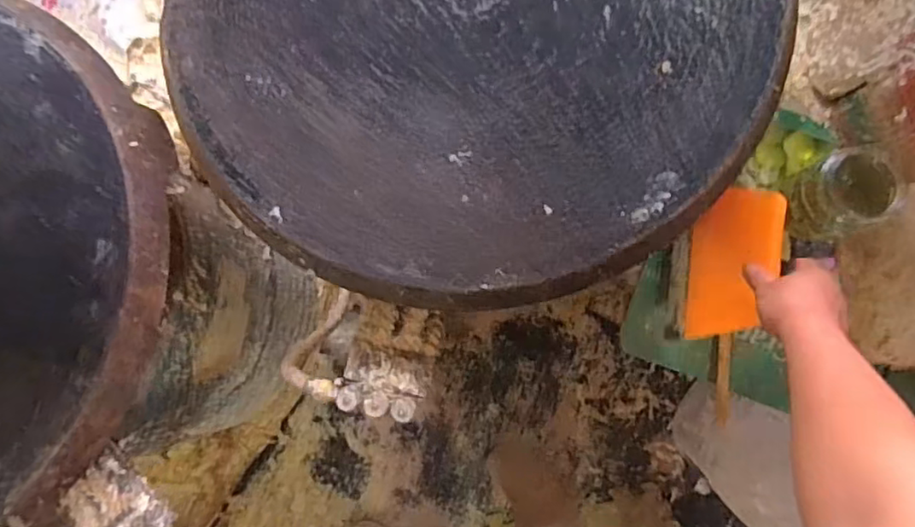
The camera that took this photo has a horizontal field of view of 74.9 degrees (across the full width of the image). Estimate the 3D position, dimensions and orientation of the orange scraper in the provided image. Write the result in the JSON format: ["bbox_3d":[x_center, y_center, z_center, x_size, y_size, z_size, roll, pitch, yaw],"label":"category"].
[{"bbox_3d":[0.316,0.000,0.685,0.103,0.005,0.170,0,80,49],"label":"orange scraper"}]

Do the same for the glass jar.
[{"bbox_3d":[0.442,-0.077,0.698,0.076,0.124,0.081,-1,84,6],"label":"glass jar"}]

